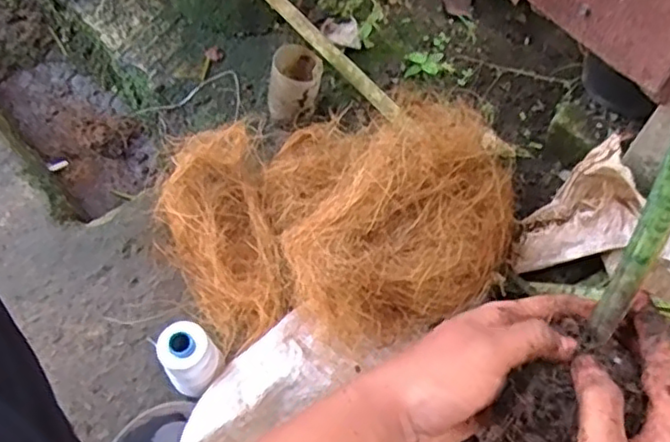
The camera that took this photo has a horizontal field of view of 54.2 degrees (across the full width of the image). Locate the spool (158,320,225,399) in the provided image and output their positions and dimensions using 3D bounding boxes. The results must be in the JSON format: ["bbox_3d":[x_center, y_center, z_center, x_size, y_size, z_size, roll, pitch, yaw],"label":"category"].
[{"bbox_3d":[-0.149,0.139,0.665,0.051,0.075,0.060,37,68,20],"label":"spool"}]

